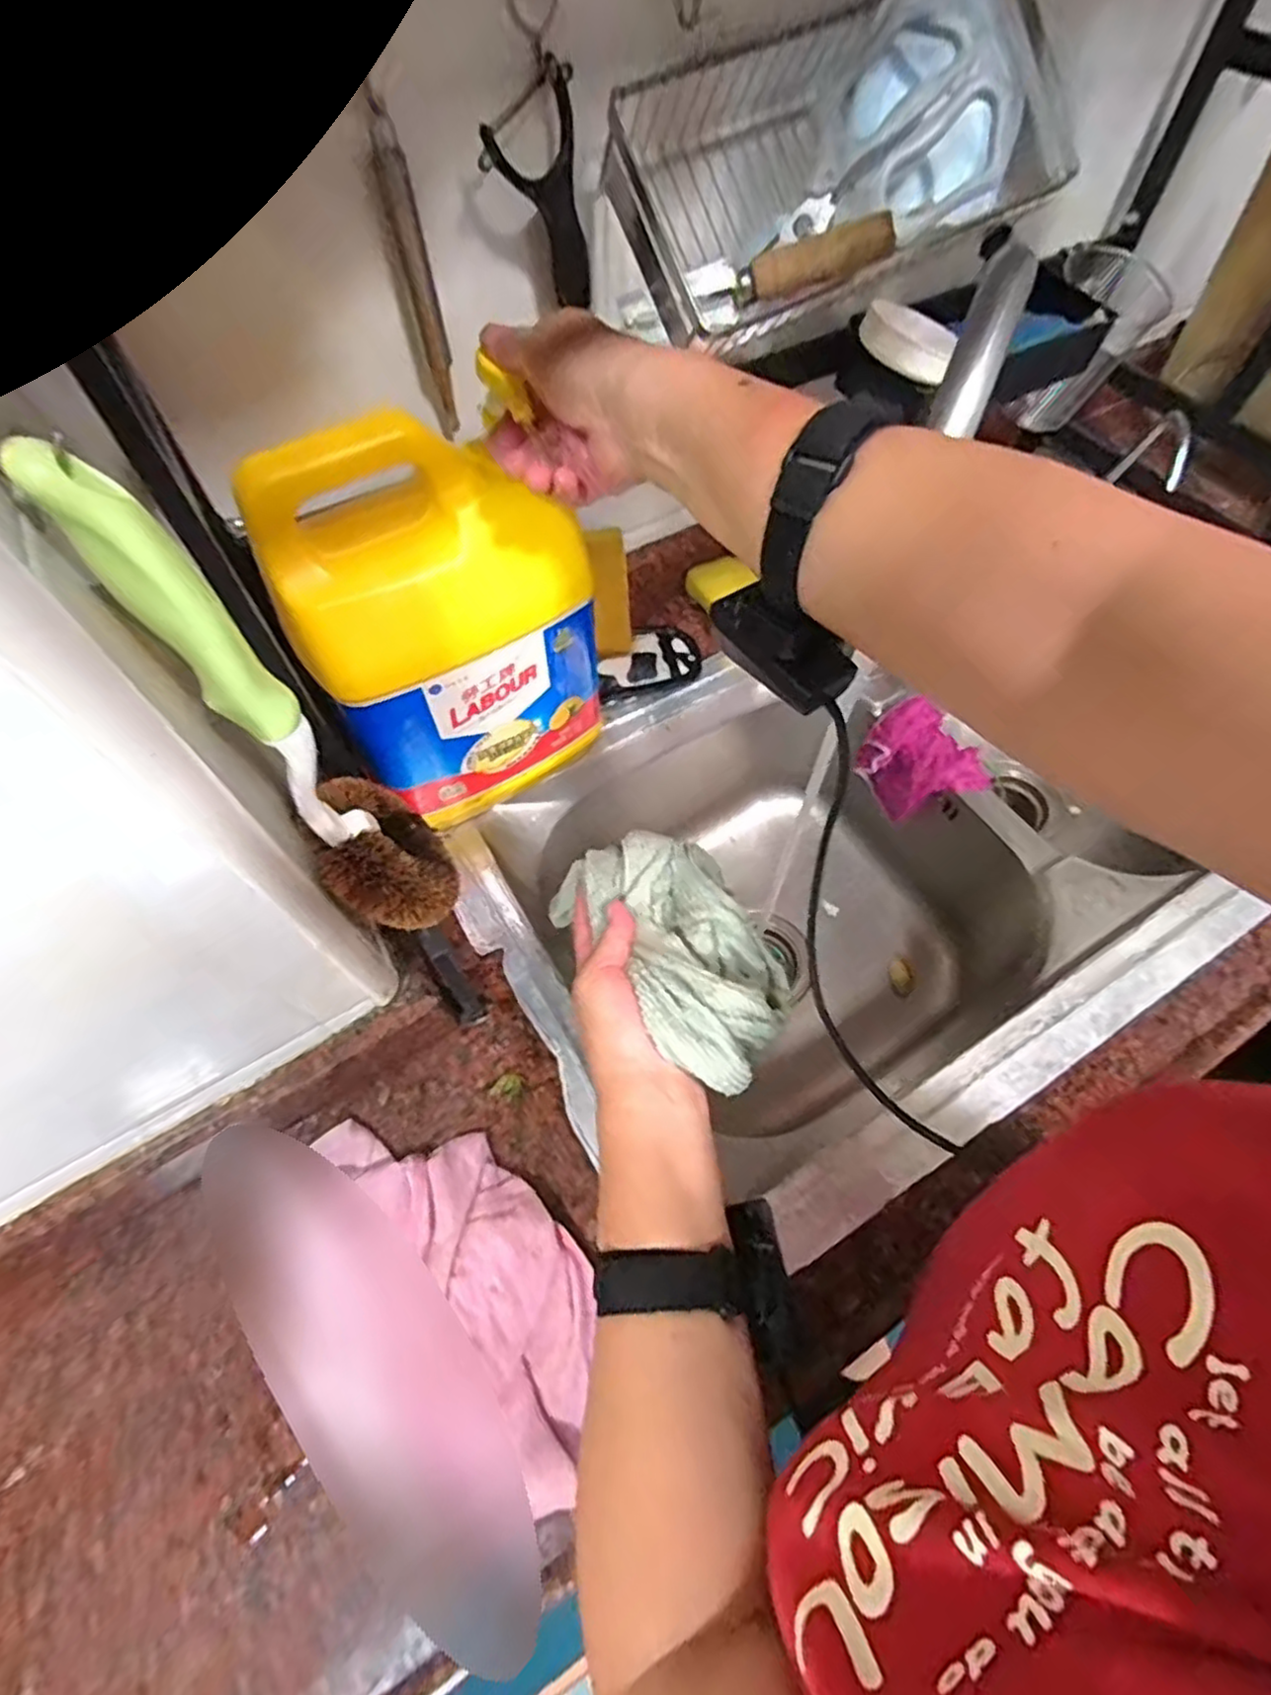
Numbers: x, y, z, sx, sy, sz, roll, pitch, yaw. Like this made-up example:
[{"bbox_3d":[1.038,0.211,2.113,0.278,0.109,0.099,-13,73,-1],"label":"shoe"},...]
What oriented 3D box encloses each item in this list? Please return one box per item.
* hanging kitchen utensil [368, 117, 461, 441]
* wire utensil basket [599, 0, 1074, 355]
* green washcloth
[{"bbox_3d":[-0.128,-0.331,0.425,0.019,0.149,0.026,-15,61,-8],"label":"hanging kitchen utensil"},{"bbox_3d":[0.127,-0.424,0.430,0.286,0.113,0.144,-33,65,-17],"label":"wire utensil basket"},{"bbox_3d":[0.024,0.061,0.421,0.103,0.060,0.173,-23,50,-12],"label":"green washcloth"}]

